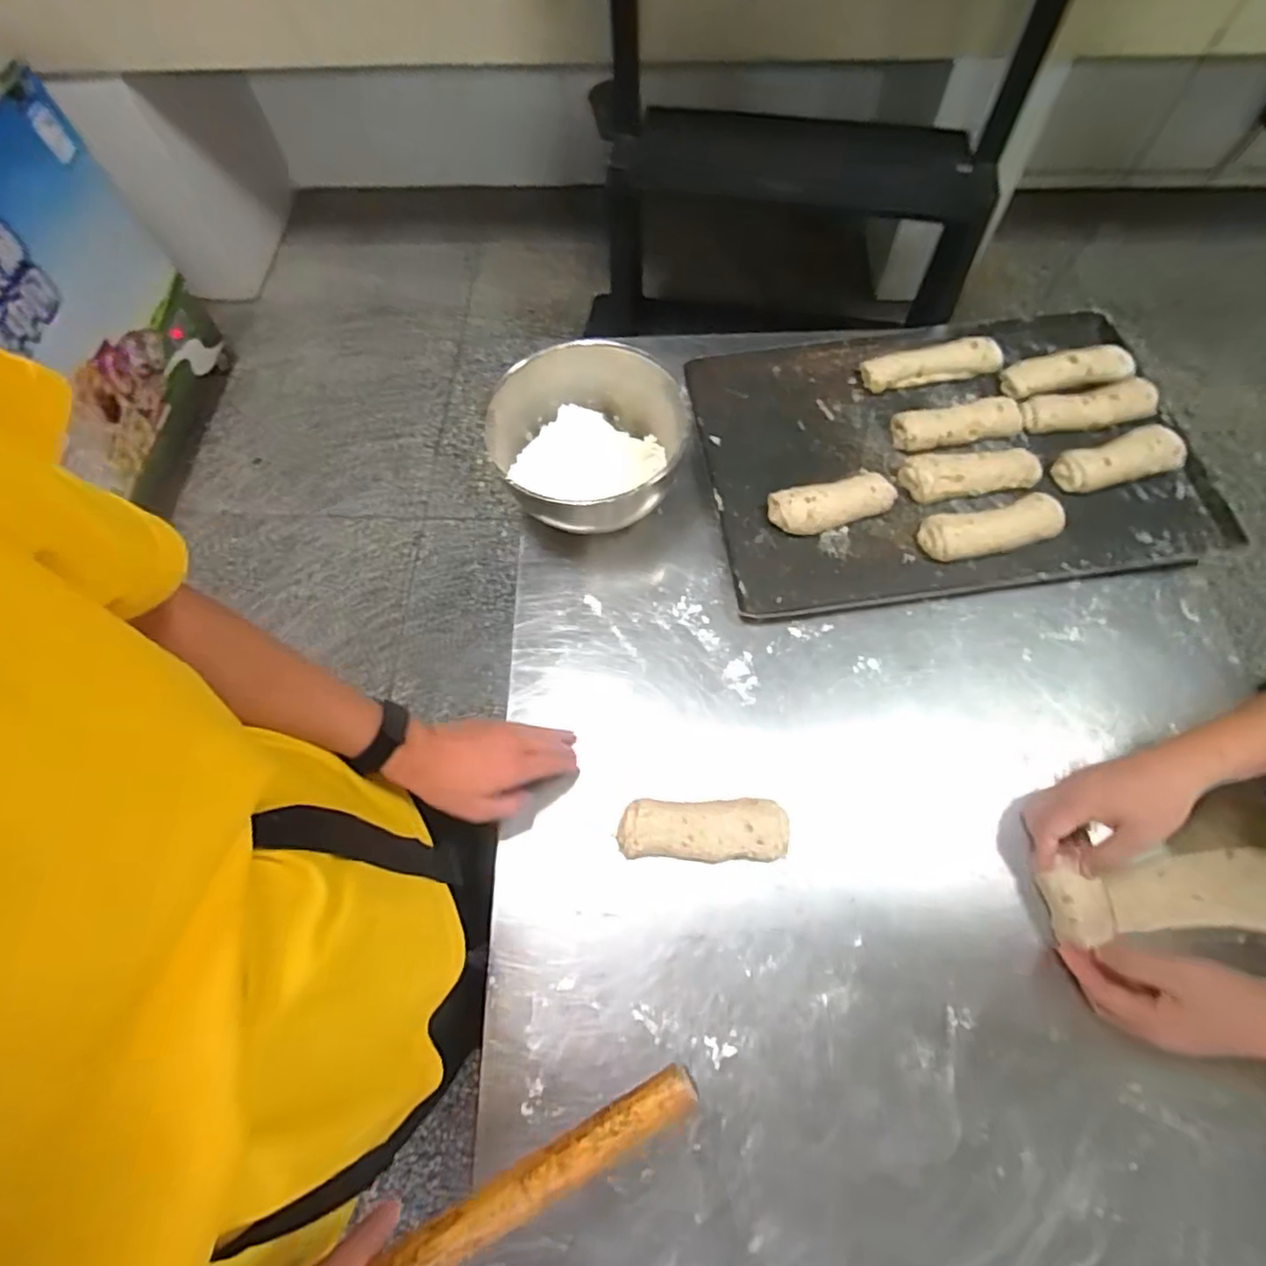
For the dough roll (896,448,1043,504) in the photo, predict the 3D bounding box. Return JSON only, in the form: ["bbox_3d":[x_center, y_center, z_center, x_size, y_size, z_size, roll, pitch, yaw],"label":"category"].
[{"bbox_3d":[0.399,-0.188,0.773,0.160,0.037,0.051,-8,65,-2],"label":"dough roll"}]

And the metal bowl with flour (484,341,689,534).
[{"bbox_3d":[-0.044,-0.215,0.759,0.197,0.116,0.216,-1,65,1],"label":"metal bowl with flour"}]

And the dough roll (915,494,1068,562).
[{"bbox_3d":[0.408,-0.120,0.741,0.159,0.038,0.060,-12,65,-4],"label":"dough roll"}]

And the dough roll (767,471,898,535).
[{"bbox_3d":[0.232,-0.153,0.758,0.149,0.038,0.058,-17,66,-6],"label":"dough roll"}]

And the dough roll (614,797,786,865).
[{"bbox_3d":[0.068,0.189,0.629,0.162,0.039,0.058,-1,65,1],"label":"dough roll"}]

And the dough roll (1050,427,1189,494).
[{"bbox_3d":[0.576,-0.205,0.775,0.163,0.034,0.055,-17,66,-7],"label":"dough roll"}]

